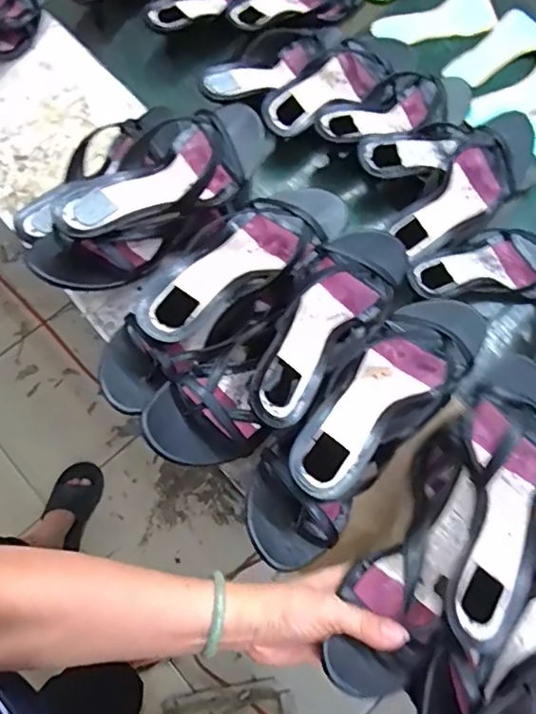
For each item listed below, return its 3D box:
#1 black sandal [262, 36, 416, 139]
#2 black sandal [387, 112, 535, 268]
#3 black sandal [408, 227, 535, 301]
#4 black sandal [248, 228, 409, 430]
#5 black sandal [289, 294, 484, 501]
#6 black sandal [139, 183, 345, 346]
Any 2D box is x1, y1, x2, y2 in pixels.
[{"bbox_3d":[0.091,-0.357,0.710,0.240,0.041,0.093,-39,77,-14],"label":"black sandal"},{"bbox_3d":[0.232,-0.190,0.658,0.088,0.071,0.240,41,75,11],"label":"black sandal"},{"bbox_3d":[0.254,-0.102,0.633,0.211,0.047,0.093,-17,72,-22],"label":"black sandal"},{"bbox_3d":[0.060,-0.040,0.511,0.090,0.053,0.251,33,56,9],"label":"black sandal"},{"bbox_3d":[0.111,0.030,0.486,0.096,0.045,0.244,43,61,11],"label":"black sandal"},{"bbox_3d":[-0.019,-0.095,0.528,0.104,0.050,0.249,43,63,11],"label":"black sandal"}]

